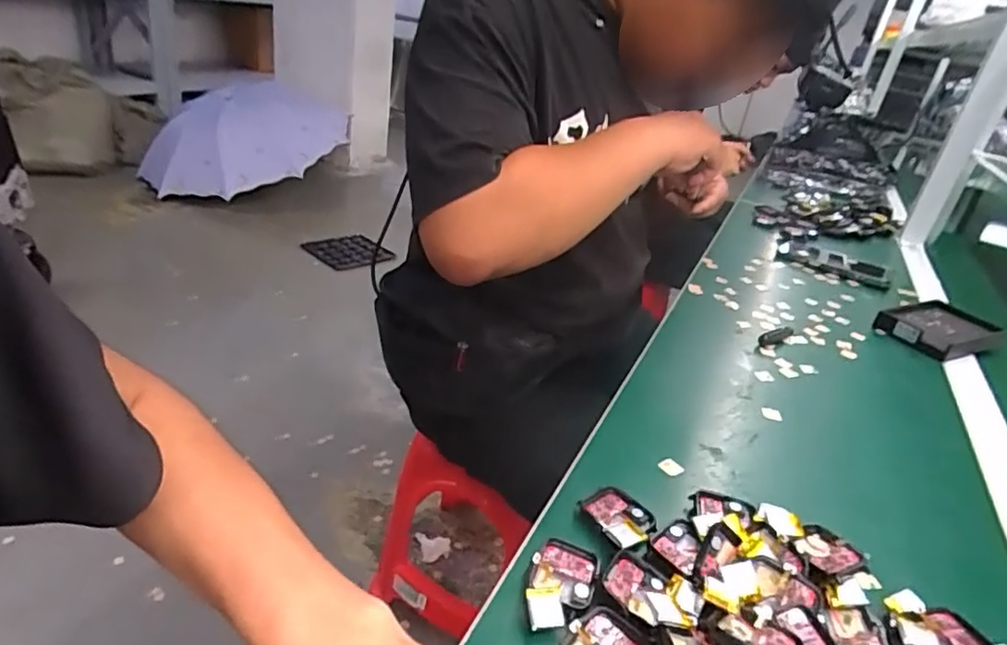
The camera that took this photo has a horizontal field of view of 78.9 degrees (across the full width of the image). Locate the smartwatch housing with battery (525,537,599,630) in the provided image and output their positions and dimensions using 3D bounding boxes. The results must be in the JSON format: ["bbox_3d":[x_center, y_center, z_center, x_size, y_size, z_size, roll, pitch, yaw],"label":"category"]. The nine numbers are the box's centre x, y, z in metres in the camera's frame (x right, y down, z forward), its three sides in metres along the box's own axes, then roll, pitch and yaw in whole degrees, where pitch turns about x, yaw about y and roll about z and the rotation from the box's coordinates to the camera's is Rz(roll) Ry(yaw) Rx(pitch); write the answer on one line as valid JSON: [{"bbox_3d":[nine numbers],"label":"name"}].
[{"bbox_3d":[0.033,0.147,0.344,0.035,0.013,0.059,16,29,11],"label":"smartwatch housing with battery"}]

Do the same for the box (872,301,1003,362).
[{"bbox_3d":[0.537,0.008,0.753,0.133,0.025,0.100,-10,34,-32],"label":"box"}]

